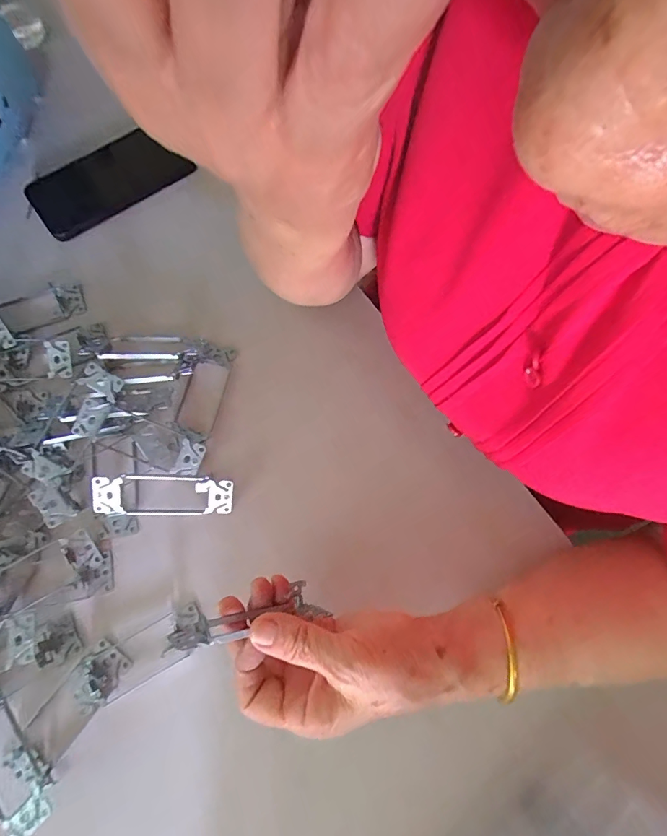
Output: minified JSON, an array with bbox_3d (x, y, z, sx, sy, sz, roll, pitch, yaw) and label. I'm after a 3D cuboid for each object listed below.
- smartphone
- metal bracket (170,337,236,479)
[{"bbox_3d":[-0.261,-0.281,0.514,0.183,0.078,0.015,-35,73,-9],"label":"smartphone"},{"bbox_3d":[-0.122,-0.012,0.395,0.039,0.018,0.130,7,74,0],"label":"metal bracket"}]

